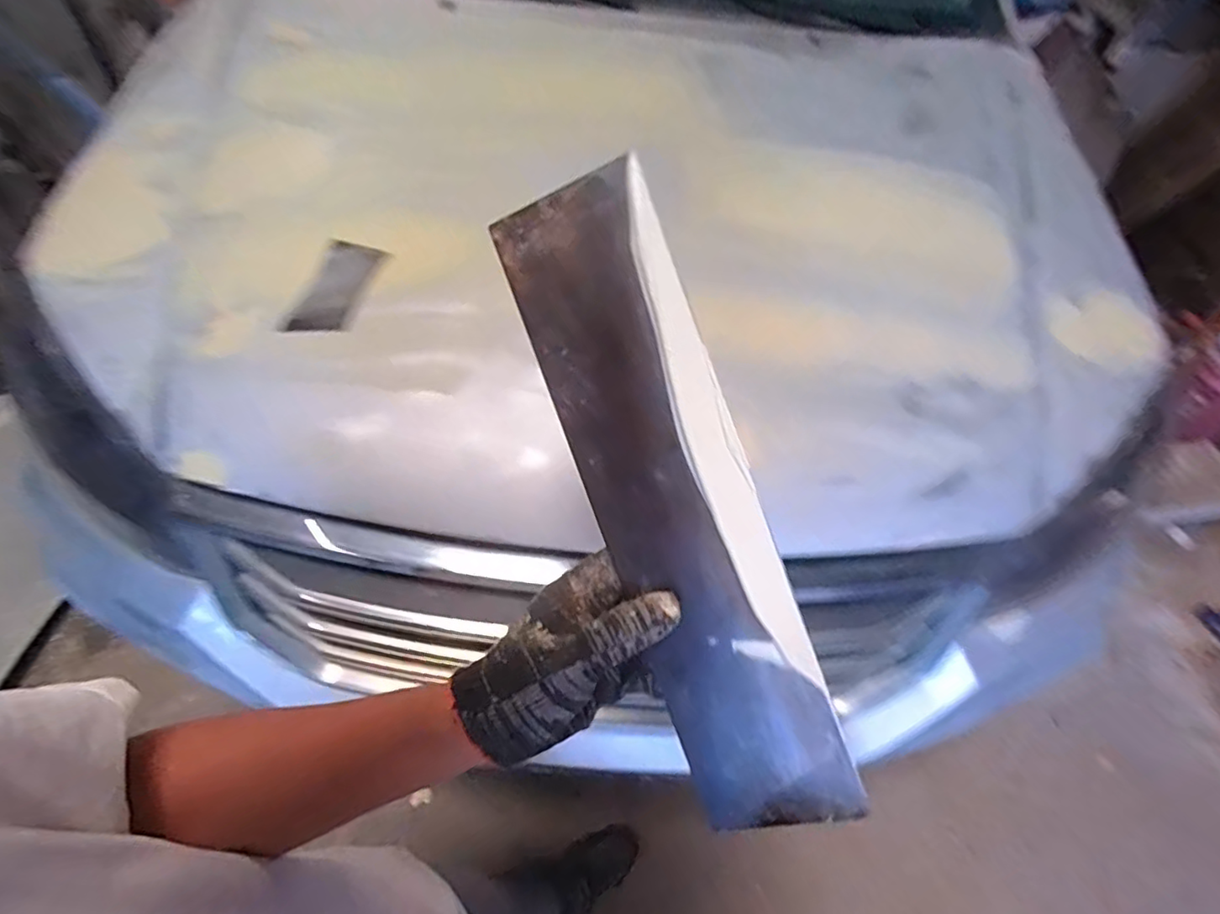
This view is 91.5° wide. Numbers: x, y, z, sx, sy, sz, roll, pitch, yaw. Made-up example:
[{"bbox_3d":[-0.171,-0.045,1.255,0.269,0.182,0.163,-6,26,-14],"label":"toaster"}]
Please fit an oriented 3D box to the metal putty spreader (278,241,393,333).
[{"bbox_3d":[-0.290,-0.177,0.632,0.063,0.007,0.125,22,73,1],"label":"metal putty spreader"}]

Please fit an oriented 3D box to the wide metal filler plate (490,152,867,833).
[{"bbox_3d":[0.035,0.034,0.316,0.087,0.011,0.356,-19,95,22],"label":"wide metal filler plate"}]

